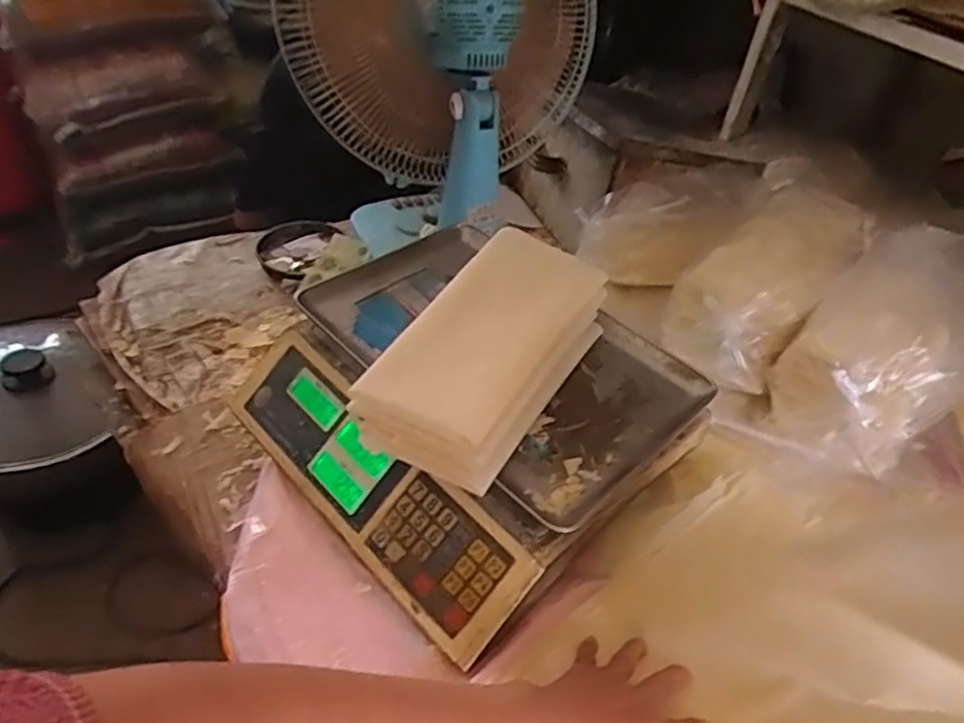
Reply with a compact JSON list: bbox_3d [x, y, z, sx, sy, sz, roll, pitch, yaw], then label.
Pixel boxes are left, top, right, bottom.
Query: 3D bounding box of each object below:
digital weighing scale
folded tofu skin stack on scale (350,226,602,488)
[{"bbox_3d":[-0.013,0.034,0.607,0.330,0.107,0.307,36,48,29],"label":"digital weighing scale"},{"bbox_3d":[0.008,-0.008,0.560,0.122,0.072,0.246,23,43,18],"label":"folded tofu skin stack on scale"}]

